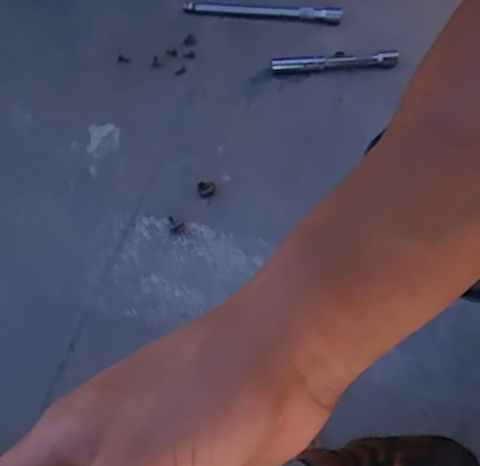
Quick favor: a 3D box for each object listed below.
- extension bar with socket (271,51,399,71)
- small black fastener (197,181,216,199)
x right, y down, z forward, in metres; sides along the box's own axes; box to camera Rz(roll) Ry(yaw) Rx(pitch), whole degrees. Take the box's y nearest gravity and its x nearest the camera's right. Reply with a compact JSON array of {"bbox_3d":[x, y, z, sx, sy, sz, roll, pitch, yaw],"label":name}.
[{"bbox_3d":[0.136,-0.246,0.832,0.179,0.025,0.021,-4,58,-1],"label":"extension bar with socket"},{"bbox_3d":[-0.041,-0.054,0.731,0.023,0.010,0.021,-1,58,1],"label":"small black fastener"}]

